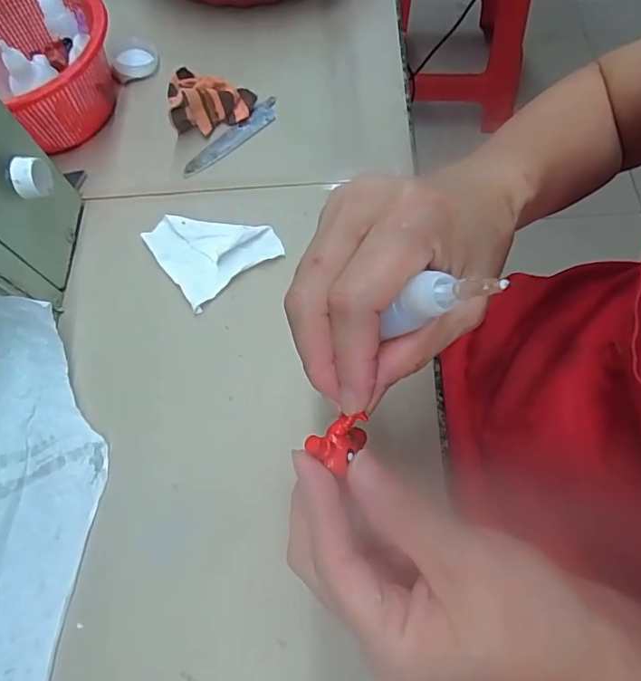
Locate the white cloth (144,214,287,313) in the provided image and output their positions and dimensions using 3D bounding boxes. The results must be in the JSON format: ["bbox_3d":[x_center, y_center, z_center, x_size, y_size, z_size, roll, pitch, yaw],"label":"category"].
[{"bbox_3d":[-0.080,-0.074,0.384,0.080,0.009,0.078,-33,70,-14],"label":"white cloth"}]

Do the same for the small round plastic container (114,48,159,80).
[{"bbox_3d":[-0.170,-0.256,0.472,0.036,0.019,0.036,-6,66,-2],"label":"small round plastic container"}]

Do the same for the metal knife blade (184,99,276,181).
[{"bbox_3d":[-0.073,-0.170,0.430,0.103,0.005,0.021,-44,72,-11],"label":"metal knife blade"}]

